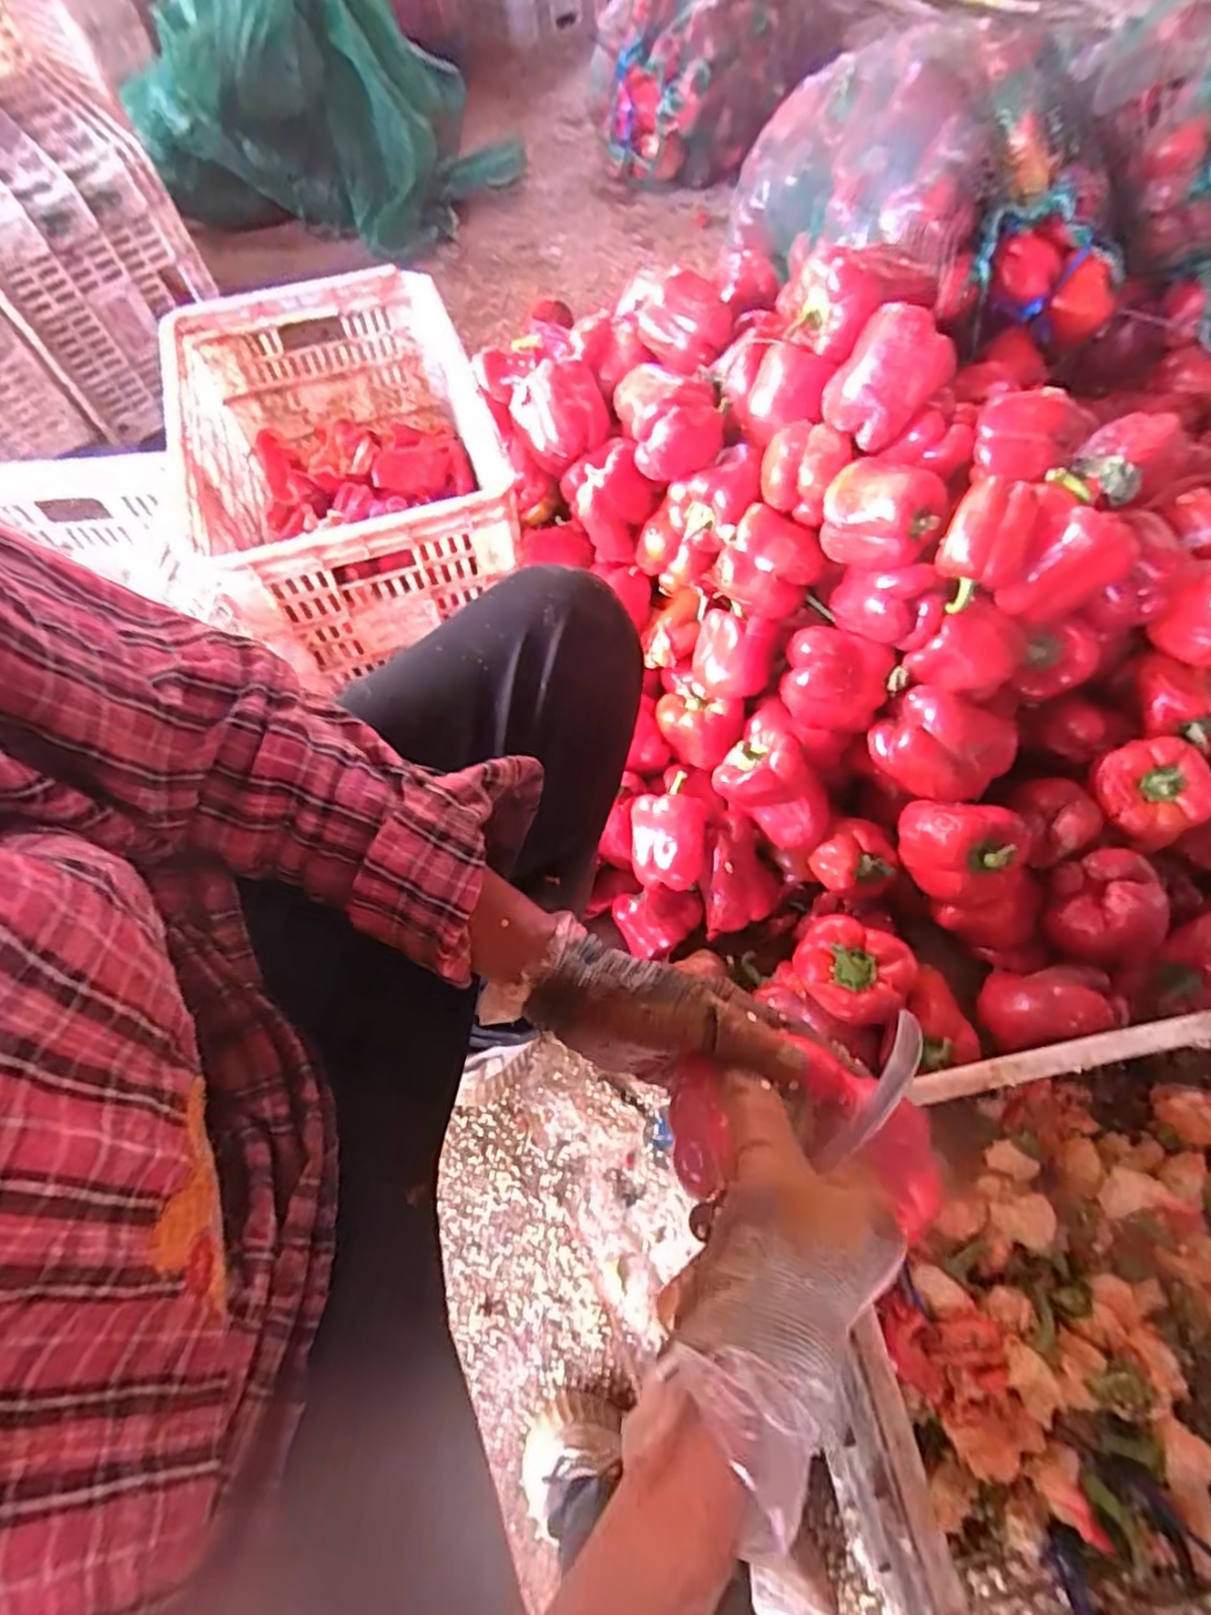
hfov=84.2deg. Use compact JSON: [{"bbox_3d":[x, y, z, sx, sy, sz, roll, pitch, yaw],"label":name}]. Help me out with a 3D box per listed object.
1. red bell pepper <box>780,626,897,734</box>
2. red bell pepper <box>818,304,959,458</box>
[{"bbox_3d":[0.228,-0.125,0.675,0.102,0.077,0.074,20,67,13],"label":"red bell pepper"},{"bbox_3d":[0.256,-0.396,0.610,0.083,0.083,0.085,-40,68,-15],"label":"red bell pepper"}]

